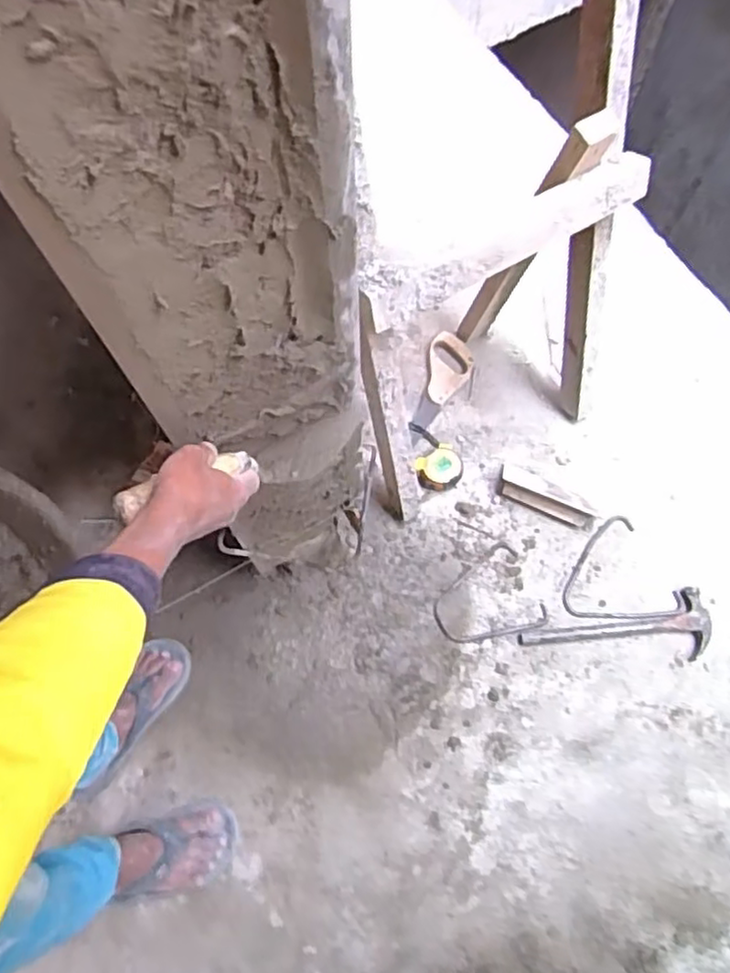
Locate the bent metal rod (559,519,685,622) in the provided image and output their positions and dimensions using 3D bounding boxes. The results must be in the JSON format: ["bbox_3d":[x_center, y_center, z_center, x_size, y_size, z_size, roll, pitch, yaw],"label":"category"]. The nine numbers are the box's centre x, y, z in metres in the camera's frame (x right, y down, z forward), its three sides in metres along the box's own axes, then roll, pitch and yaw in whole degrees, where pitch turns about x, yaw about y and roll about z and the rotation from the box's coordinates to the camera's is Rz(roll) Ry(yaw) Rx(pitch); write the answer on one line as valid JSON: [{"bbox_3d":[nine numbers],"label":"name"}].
[{"bbox_3d":[0.457,0.149,1.219,0.206,0.017,0.180,2,68,0],"label":"bent metal rod"}]

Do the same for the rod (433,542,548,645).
[{"bbox_3d":[0.213,0.203,1.216,0.188,0.006,0.162,-22,70,-10],"label":"rod"}]

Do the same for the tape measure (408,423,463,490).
[{"bbox_3d":[0.130,-0.062,1.284,0.085,0.043,0.141,-14,71,-5],"label":"tape measure"}]

